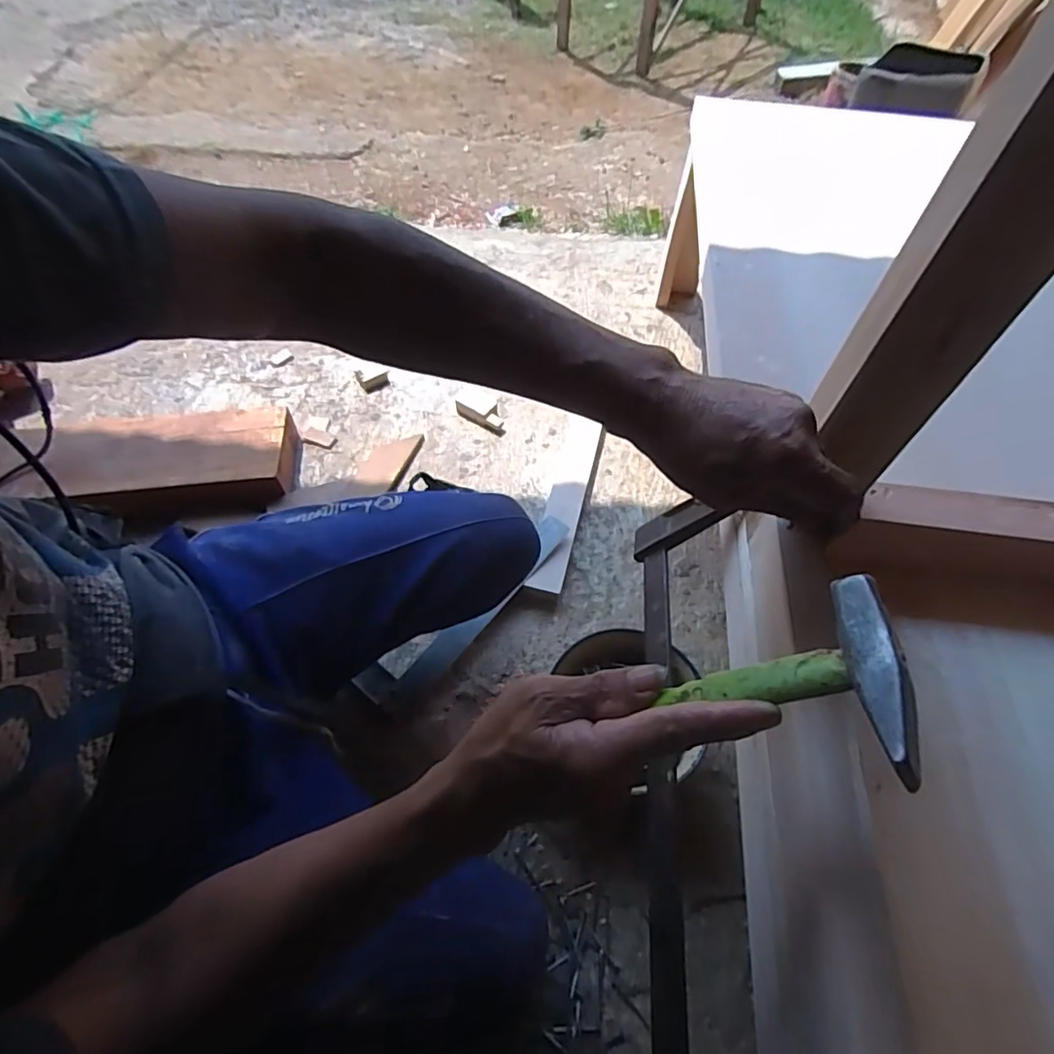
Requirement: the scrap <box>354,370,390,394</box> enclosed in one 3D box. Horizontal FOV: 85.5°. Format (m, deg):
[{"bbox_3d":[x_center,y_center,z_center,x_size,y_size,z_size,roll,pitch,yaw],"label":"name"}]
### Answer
[{"bbox_3d":[-0.286,-0.272,1.057,0.053,0.013,0.056,-21,59,-15],"label":"scrap"}]

